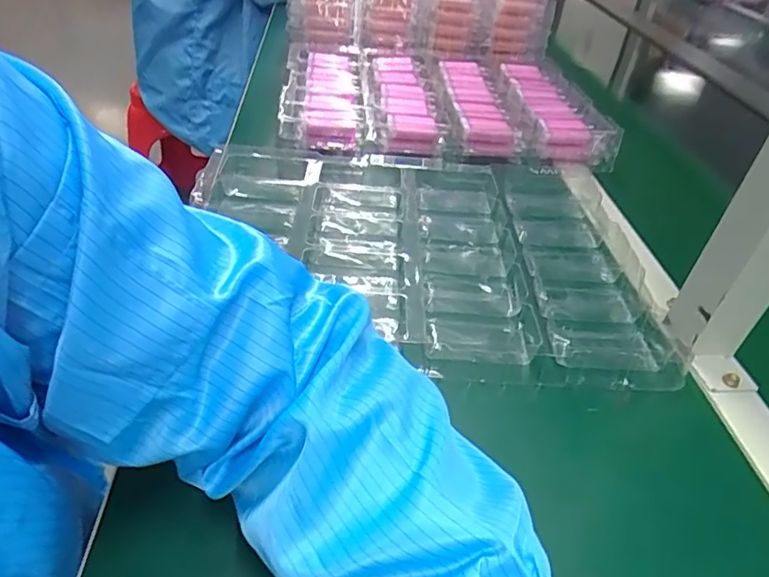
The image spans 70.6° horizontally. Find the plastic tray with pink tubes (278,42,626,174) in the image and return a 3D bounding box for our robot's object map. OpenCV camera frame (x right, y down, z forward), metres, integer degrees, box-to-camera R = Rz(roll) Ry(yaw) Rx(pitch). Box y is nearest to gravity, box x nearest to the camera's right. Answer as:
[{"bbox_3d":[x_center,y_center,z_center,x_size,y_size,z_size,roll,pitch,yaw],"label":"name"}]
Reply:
[{"bbox_3d":[0.074,-0.265,0.756,0.422,0.040,0.346,2,40,-5],"label":"plastic tray with pink tubes"}]

